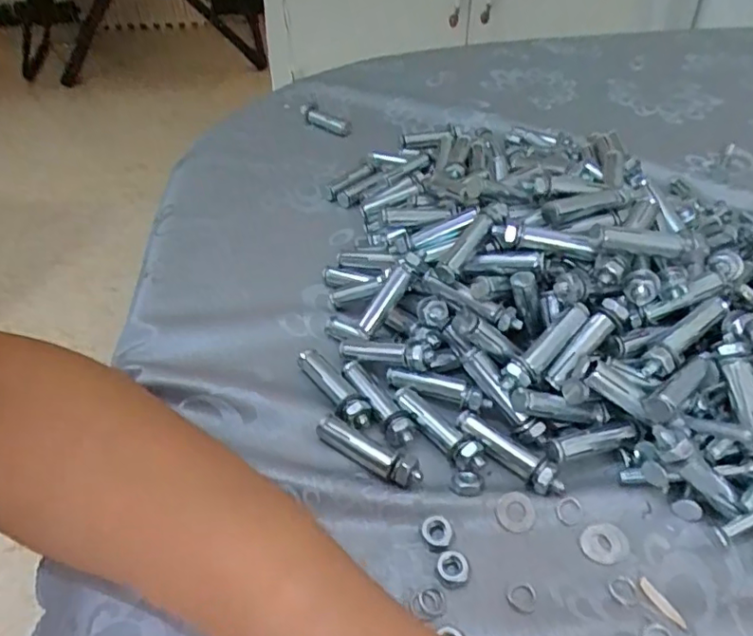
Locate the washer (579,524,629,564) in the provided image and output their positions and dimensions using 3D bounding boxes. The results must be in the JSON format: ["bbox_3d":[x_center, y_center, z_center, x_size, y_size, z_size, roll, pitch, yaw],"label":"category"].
[{"bbox_3d":[0.096,0.093,0.245,0.020,0.004,0.016,-12,46,-11],"label":"washer"}]

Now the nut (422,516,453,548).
[{"bbox_3d":[0.025,0.089,0.246,0.012,0.004,0.012,-7,45,-6],"label":"nut"}]

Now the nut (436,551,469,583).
[{"bbox_3d":[0.031,0.099,0.237,0.013,0.004,0.012,8,46,9],"label":"nut"}]

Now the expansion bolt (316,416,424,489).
[{"bbox_3d":[-0.003,0.061,0.272,0.054,0.010,0.013,27,51,25],"label":"expansion bolt"}]

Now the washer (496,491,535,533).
[{"bbox_3d":[0.060,0.084,0.255,0.017,0.004,0.017,0,65,-1],"label":"washer"}]

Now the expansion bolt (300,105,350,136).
[{"bbox_3d":[-0.045,-0.169,0.505,0.055,0.013,0.012,26,51,28],"label":"expansion bolt"}]

